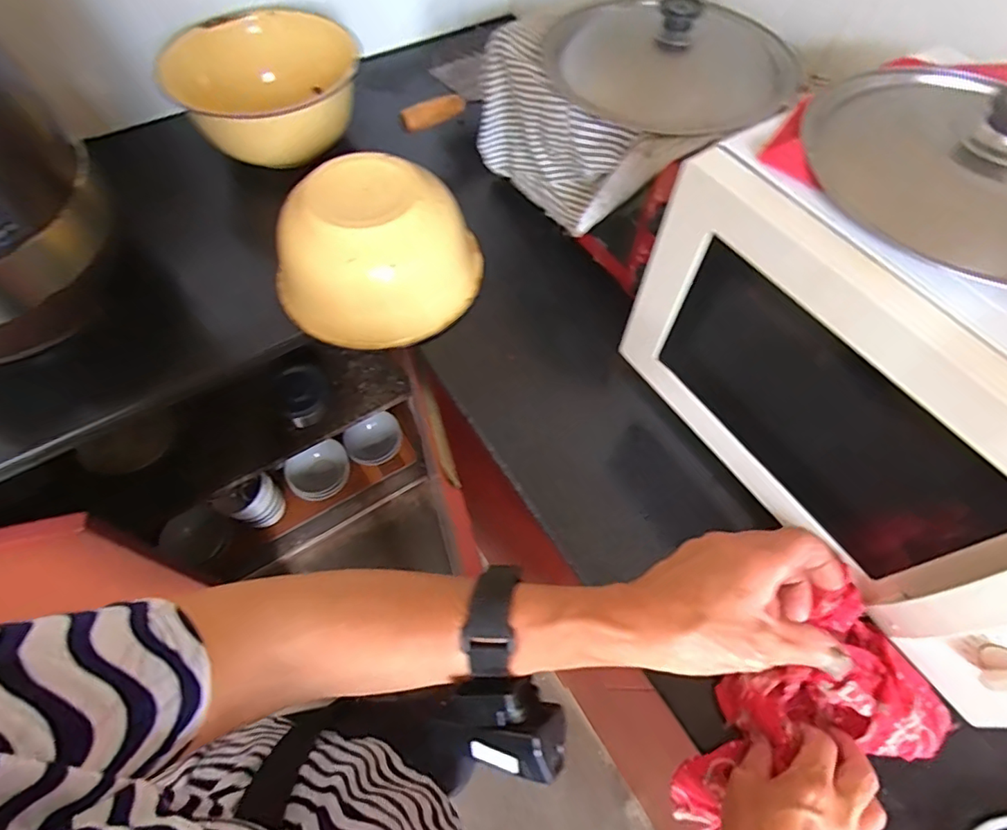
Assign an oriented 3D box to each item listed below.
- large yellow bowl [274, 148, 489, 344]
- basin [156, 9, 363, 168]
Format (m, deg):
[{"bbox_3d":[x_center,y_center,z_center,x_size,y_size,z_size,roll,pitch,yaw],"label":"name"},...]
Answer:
[{"bbox_3d":[-0.143,-0.185,0.600,0.224,0.125,0.194,3,60,0],"label":"large yellow bowl"},{"bbox_3d":[-0.327,-0.443,0.754,0.246,0.122,0.254,-7,60,-6],"label":"basin"}]

